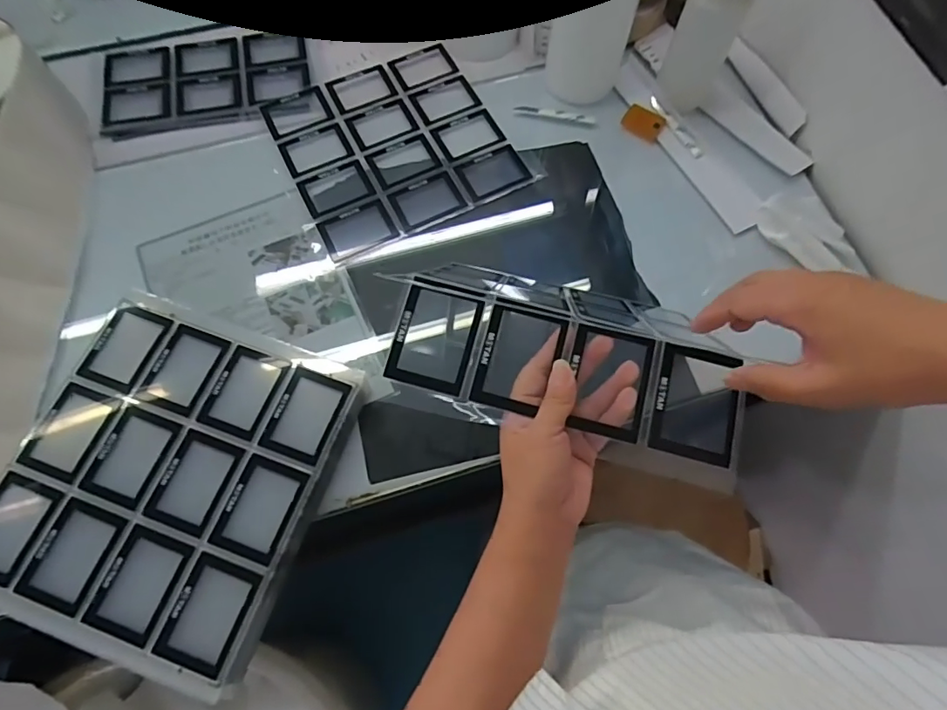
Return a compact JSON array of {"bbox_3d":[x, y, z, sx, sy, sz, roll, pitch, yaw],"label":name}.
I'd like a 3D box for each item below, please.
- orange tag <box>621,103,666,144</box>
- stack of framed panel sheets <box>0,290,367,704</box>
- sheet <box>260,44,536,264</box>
[{"bbox_3d":[0.228,-0.312,0.700,0.053,0.006,0.039,37,91,11],"label":"orange tag"},{"bbox_3d":[-0.292,0.117,0.515,0.278,0.053,0.305,20,71,6],"label":"stack of framed panel sheets"},{"bbox_3d":[-0.104,-0.277,0.677,0.268,0.006,0.260,-25,72,-10],"label":"sheet"}]

